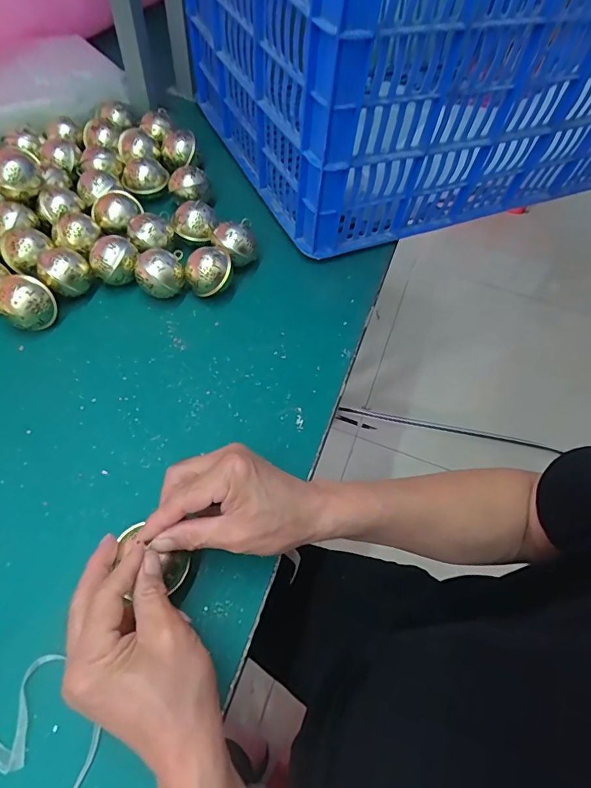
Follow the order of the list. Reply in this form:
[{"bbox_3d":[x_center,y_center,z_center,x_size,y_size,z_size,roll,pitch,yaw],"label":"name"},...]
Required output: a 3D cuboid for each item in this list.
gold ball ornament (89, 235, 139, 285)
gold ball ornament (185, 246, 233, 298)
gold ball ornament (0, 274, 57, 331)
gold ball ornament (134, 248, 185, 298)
[{"bbox_3d":[-0.227,-0.165,0.574,0.056,0.046,0.054,-12,61,-10],"label":"gold ball ornament"},{"bbox_3d":[-0.107,-0.153,0.567,0.057,0.049,0.058,-9,61,-9],"label":"gold ball ornament"},{"bbox_3d":[-0.313,-0.105,0.529,0.055,0.047,0.057,2,60,-3],"label":"gold ball ornament"},{"bbox_3d":[-0.165,-0.147,0.561,0.060,0.048,0.054,-16,62,-12],"label":"gold ball ornament"}]

